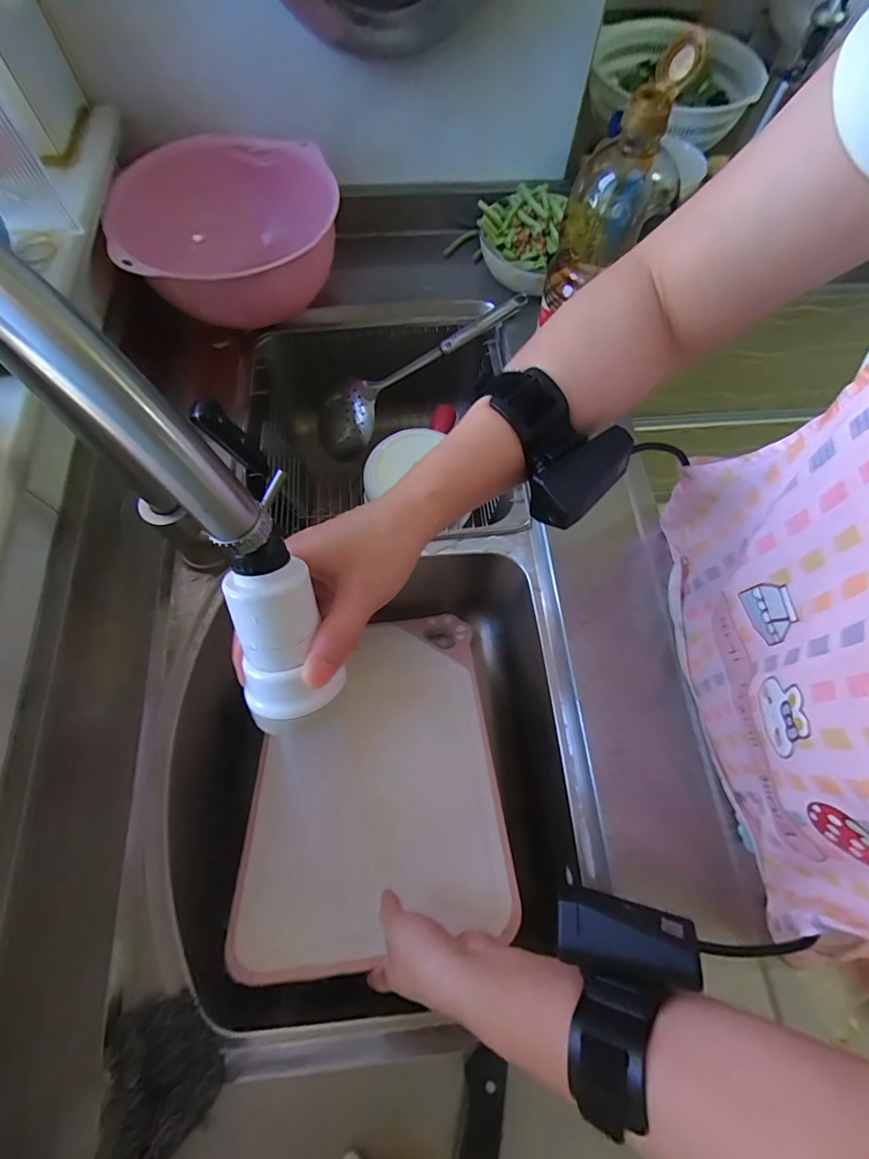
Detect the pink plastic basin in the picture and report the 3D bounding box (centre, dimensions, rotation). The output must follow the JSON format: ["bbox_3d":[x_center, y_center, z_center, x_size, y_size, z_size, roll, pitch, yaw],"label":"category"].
[{"bbox_3d":[-0.228,-0.388,0.545,0.219,0.112,0.222,1,67,-2],"label":"pink plastic basin"}]

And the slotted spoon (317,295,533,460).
[{"bbox_3d":[-0.022,-0.271,0.631,0.320,0.052,0.078,-30,70,8],"label":"slotted spoon"}]

